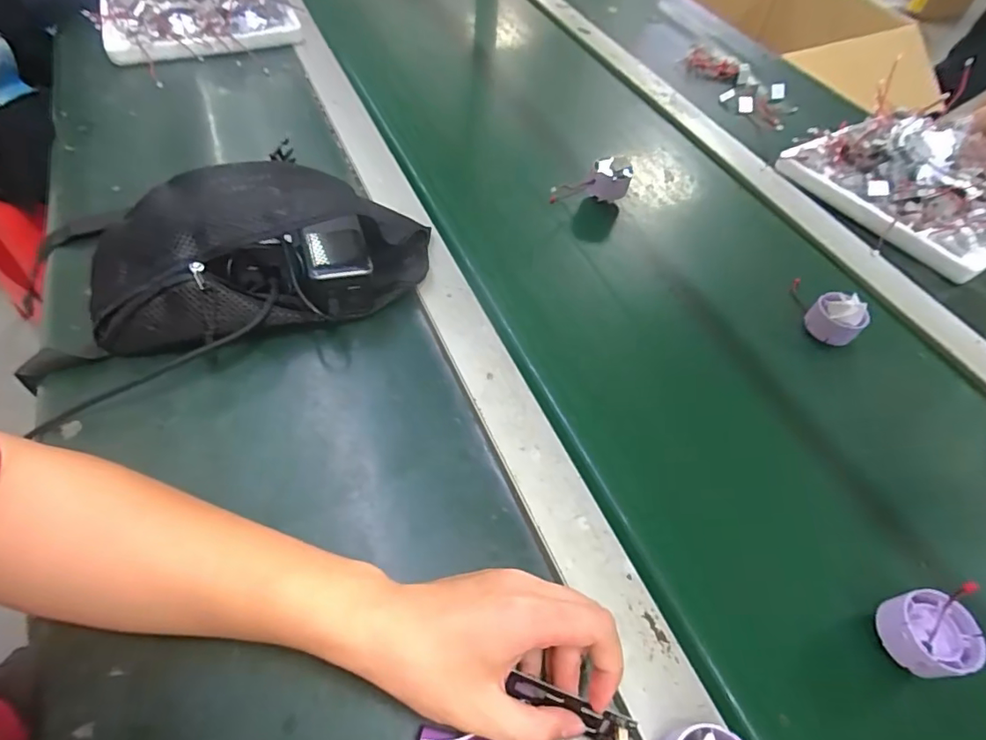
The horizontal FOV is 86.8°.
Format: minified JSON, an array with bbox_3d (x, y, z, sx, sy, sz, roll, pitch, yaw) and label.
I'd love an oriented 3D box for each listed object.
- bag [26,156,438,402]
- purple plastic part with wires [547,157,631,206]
[{"bbox_3d":[-0.221,-0.095,0.449,0.335,0.090,0.157,-20,57,-18],"label":"bag"},{"bbox_3d":[0.110,-0.215,0.598,0.087,0.053,0.029,-5,53,-8],"label":"purple plastic part with wires"}]

